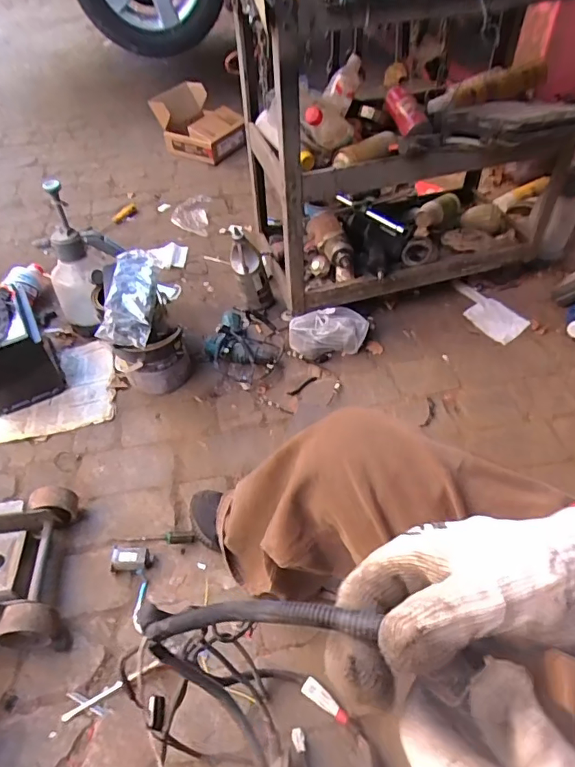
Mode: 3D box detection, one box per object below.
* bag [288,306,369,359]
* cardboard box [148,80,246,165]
[{"bbox_3d":[0.104,-0.122,1.236,0.194,0.101,0.080,-14,49,-10],"label":"bag"},{"bbox_3d":[-0.302,-0.885,1.730,0.275,0.209,0.140,16,50,16],"label":"cardboard box"}]

